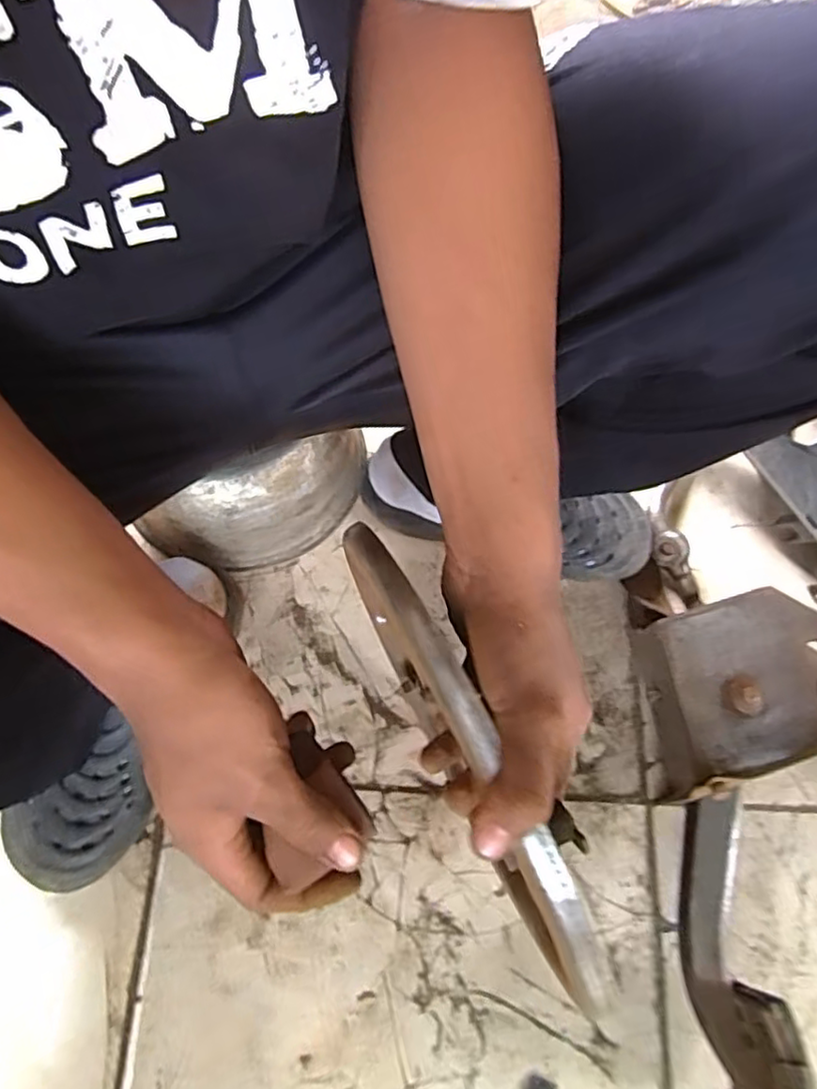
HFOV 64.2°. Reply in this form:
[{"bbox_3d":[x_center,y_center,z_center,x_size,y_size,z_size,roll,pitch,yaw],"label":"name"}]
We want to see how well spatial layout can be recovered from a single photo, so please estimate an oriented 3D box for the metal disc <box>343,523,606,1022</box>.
[{"bbox_3d":[0.029,0.121,0.389,0.018,0.255,0.283,-24,71,-11],"label":"metal disc"}]

